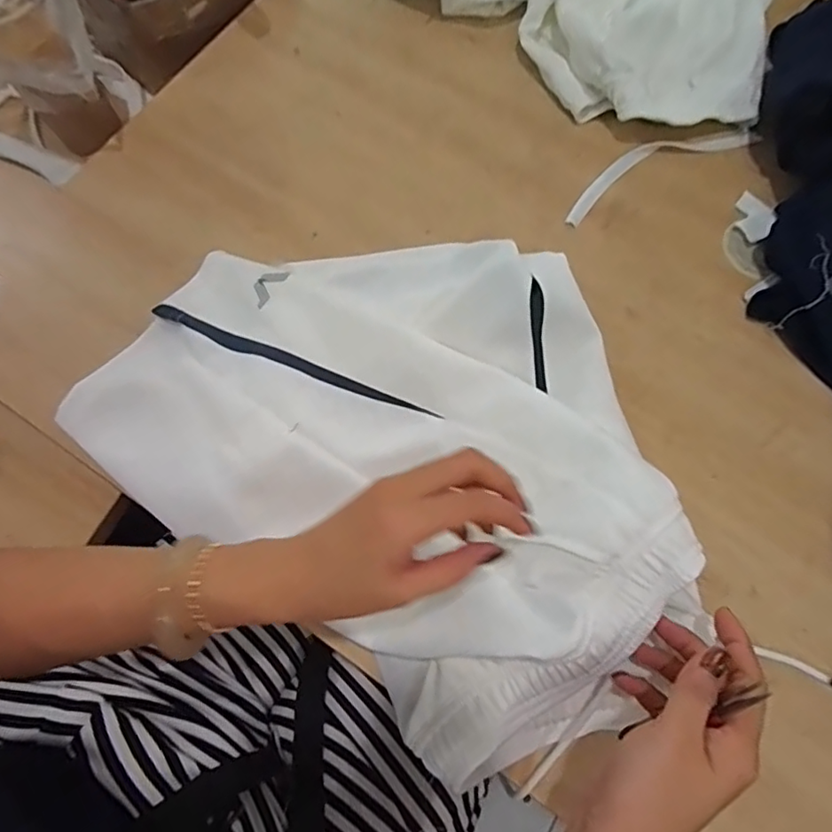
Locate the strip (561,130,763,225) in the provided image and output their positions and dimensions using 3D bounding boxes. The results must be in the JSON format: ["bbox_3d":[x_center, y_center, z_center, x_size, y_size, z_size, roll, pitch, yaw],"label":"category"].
[{"bbox_3d":[0.232,-0.247,0.535,0.212,0.007,0.048,-26,73,-8],"label":"strip"}]

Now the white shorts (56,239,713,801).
[{"bbox_3d":[-0.005,0.006,0.412,0.451,0.072,0.325,37,75,12],"label":"white shorts"}]

